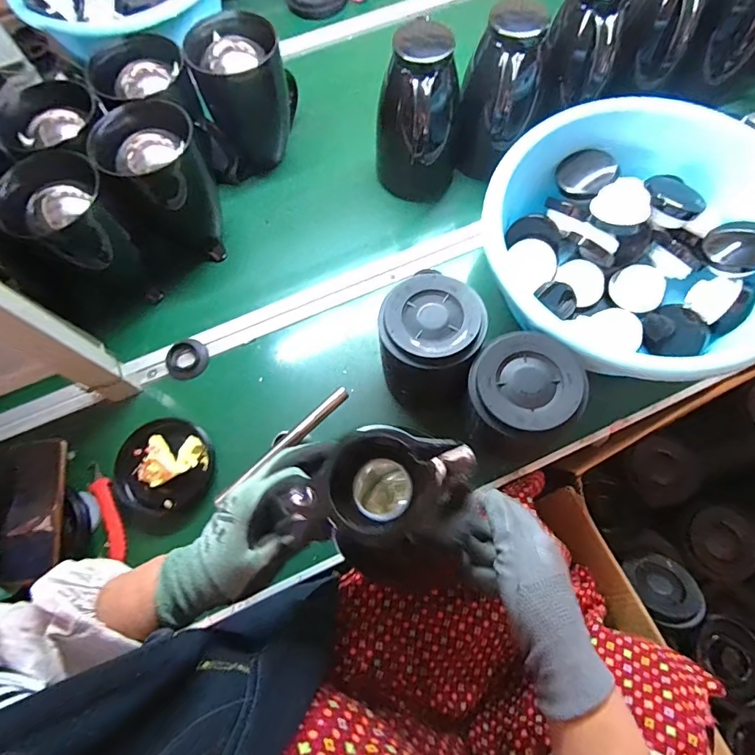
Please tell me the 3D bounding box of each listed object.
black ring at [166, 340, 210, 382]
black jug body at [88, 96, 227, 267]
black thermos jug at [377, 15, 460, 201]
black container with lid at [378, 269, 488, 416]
[{"bbox_3d":[-0.262,-0.025,0.619,0.057,0.012,0.053,-1,69,1],"label":"black ring"},{"bbox_3d":[-0.283,-0.265,0.618,0.124,0.168,0.145,-15,70,-4],"label":"black jug body"},{"bbox_3d":[0.068,-0.348,0.643,0.113,0.197,0.110,-30,71,-9],"label":"black thermos jug"},{"bbox_3d":[0.062,-0.037,0.559,0.111,0.134,0.120,-1,69,1],"label":"black container with lid"}]

